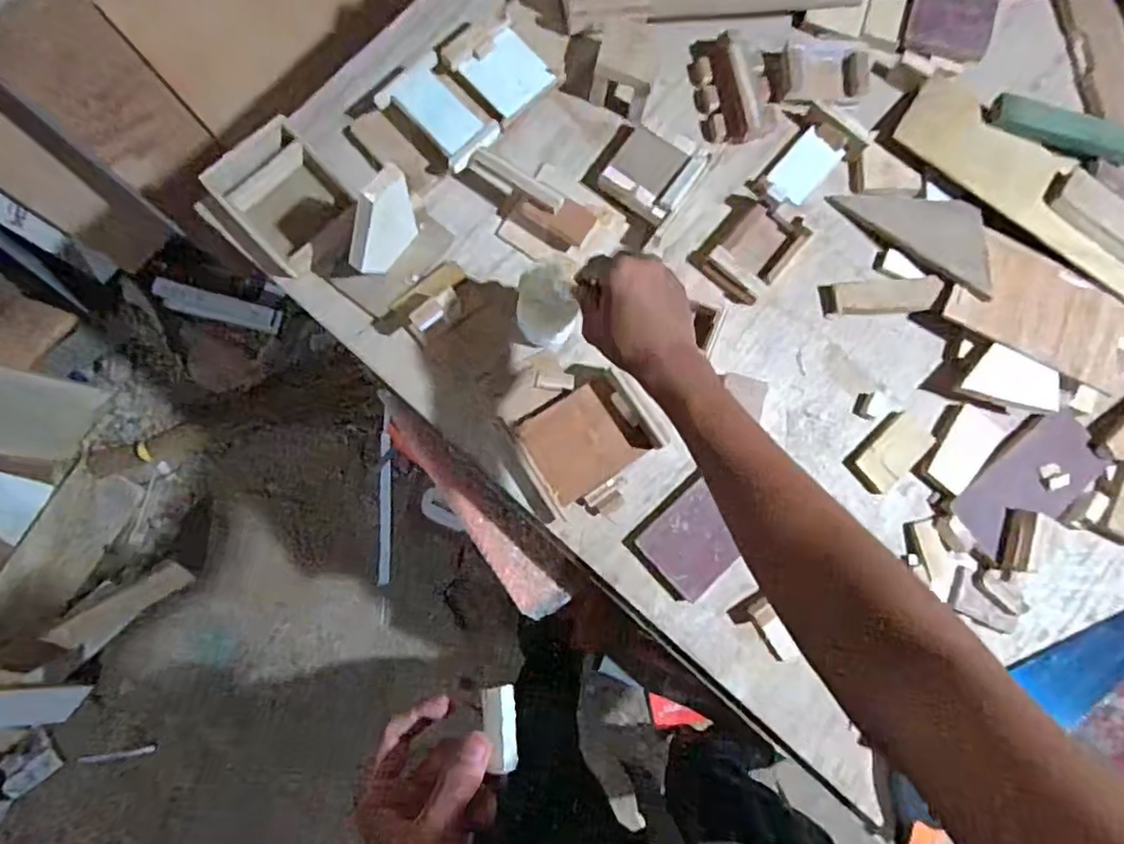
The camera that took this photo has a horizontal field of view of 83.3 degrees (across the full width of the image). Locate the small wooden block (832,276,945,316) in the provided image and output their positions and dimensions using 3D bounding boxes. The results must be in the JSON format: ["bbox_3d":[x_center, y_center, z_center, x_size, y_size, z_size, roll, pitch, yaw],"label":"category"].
[{"bbox_3d":[0.380,-0.147,0.741,0.119,0.019,0.037,-2,82,-3],"label":"small wooden block"}]

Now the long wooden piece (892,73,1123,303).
[{"bbox_3d":[0.570,-0.277,0.755,0.360,0.034,0.141,39,81,3],"label":"long wooden piece"}]

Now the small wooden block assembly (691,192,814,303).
[{"bbox_3d":[0.211,-0.201,0.721,0.096,0.032,0.113,40,82,3],"label":"small wooden block assembly"}]

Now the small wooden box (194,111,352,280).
[{"bbox_3d":[-0.302,-0.244,0.697,0.112,0.046,0.146,-43,88,-6],"label":"small wooden box"}]

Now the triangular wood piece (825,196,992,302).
[{"bbox_3d":[0.428,-0.231,0.746,0.196,0.025,0.085,39,82,3],"label":"triangular wood piece"}]

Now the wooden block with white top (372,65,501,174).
[{"bbox_3d":[-0.132,-0.336,0.692,0.115,0.023,0.074,43,82,3],"label":"wooden block with white top"}]

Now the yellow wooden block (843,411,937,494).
[{"bbox_3d":[0.373,0.032,0.716,0.100,0.017,0.058,-41,86,-8],"label":"yellow wooden block"}]

